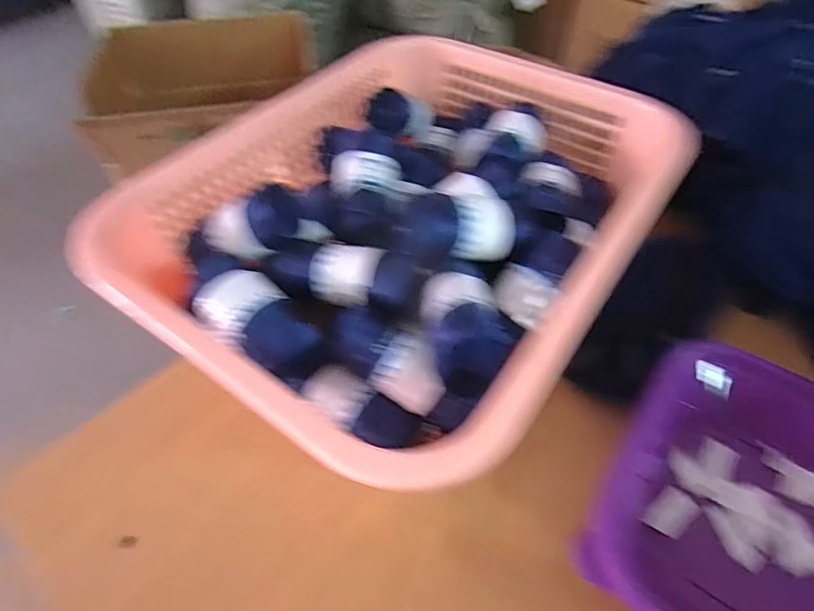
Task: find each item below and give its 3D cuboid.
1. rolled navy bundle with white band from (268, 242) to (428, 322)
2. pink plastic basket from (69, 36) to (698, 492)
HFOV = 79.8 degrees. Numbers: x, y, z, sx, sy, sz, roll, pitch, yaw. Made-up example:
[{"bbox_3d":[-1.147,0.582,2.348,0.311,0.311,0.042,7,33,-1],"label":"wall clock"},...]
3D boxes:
[{"bbox_3d":[-0.040,-0.019,0.321,0.109,0.034,0.039,14,52,12],"label":"rolled navy bundle with white band"},{"bbox_3d":[0.010,-0.084,0.359,0.299,0.083,0.384,29,56,22],"label":"pink plastic basket"}]

